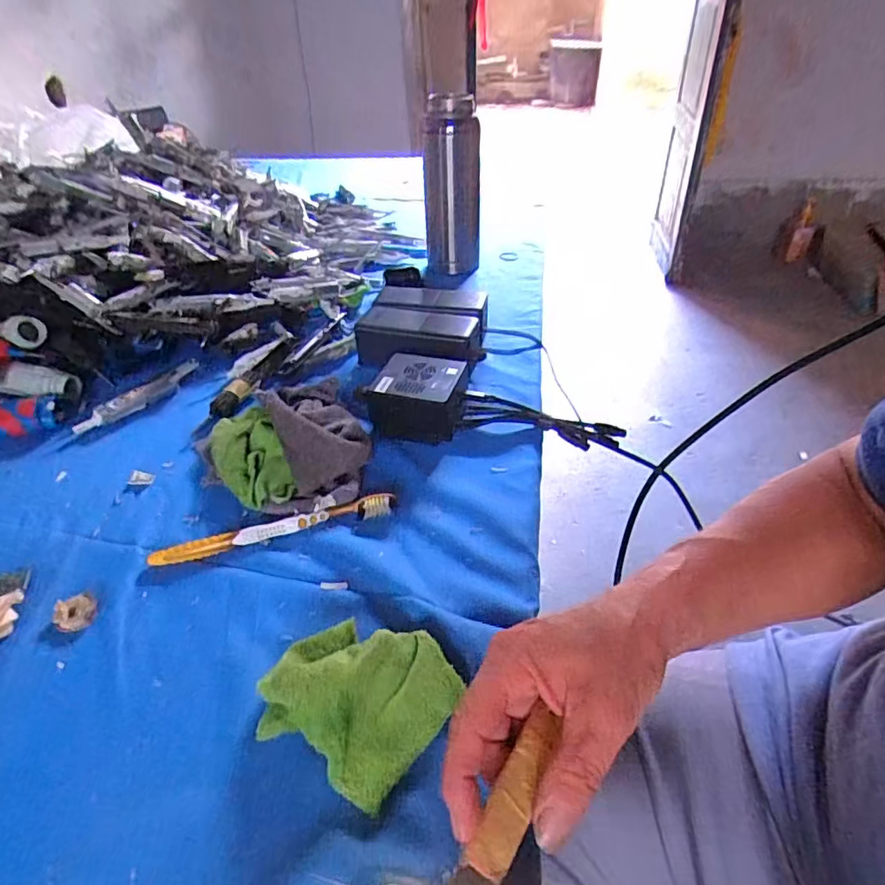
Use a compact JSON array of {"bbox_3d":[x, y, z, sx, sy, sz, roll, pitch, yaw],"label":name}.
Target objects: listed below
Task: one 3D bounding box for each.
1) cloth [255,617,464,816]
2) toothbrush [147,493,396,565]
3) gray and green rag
[{"bbox_3d":[-0.051,0.136,0.313,0.106,0.045,0.088,18,43,21],"label":"cloth"},{"bbox_3d":[-0.127,0.064,0.425,0.181,0.014,0.019,-10,41,-11],"label":"toothbrush"},{"bbox_3d":[-0.141,-0.005,0.491,0.138,0.038,0.174,-18,43,-19],"label":"gray and green rag"}]

